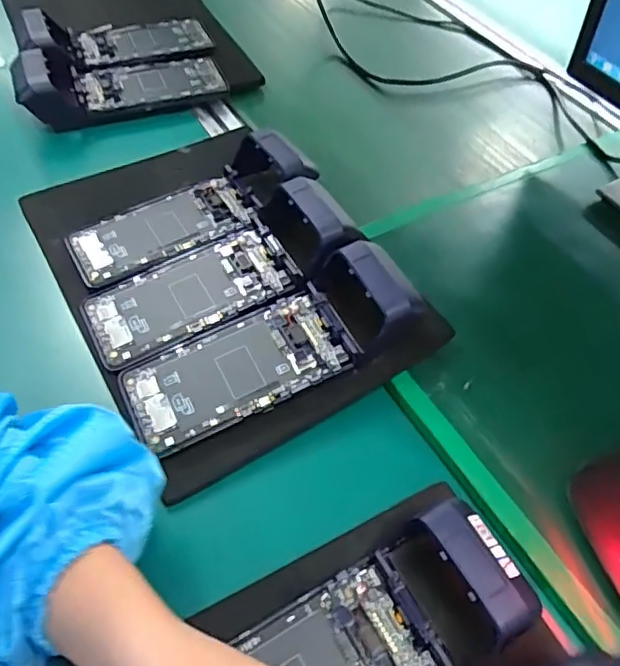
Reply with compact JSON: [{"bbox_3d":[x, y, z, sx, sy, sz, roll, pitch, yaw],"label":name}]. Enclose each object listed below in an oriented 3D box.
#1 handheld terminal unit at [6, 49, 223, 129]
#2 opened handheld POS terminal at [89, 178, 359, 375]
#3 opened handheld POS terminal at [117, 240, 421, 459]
[{"bbox_3d":[-0.207,-0.283,0.657,0.221,0.061,0.089,-21,57,-20],"label":"handheld terminal unit"},{"bbox_3d":[-0.073,-0.045,0.490,0.223,0.062,0.093,-31,60,-12],"label":"opened handheld POS terminal"},{"bbox_3d":[-0.029,0.011,0.444,0.223,0.050,0.082,-28,58,-8],"label":"opened handheld POS terminal"}]

